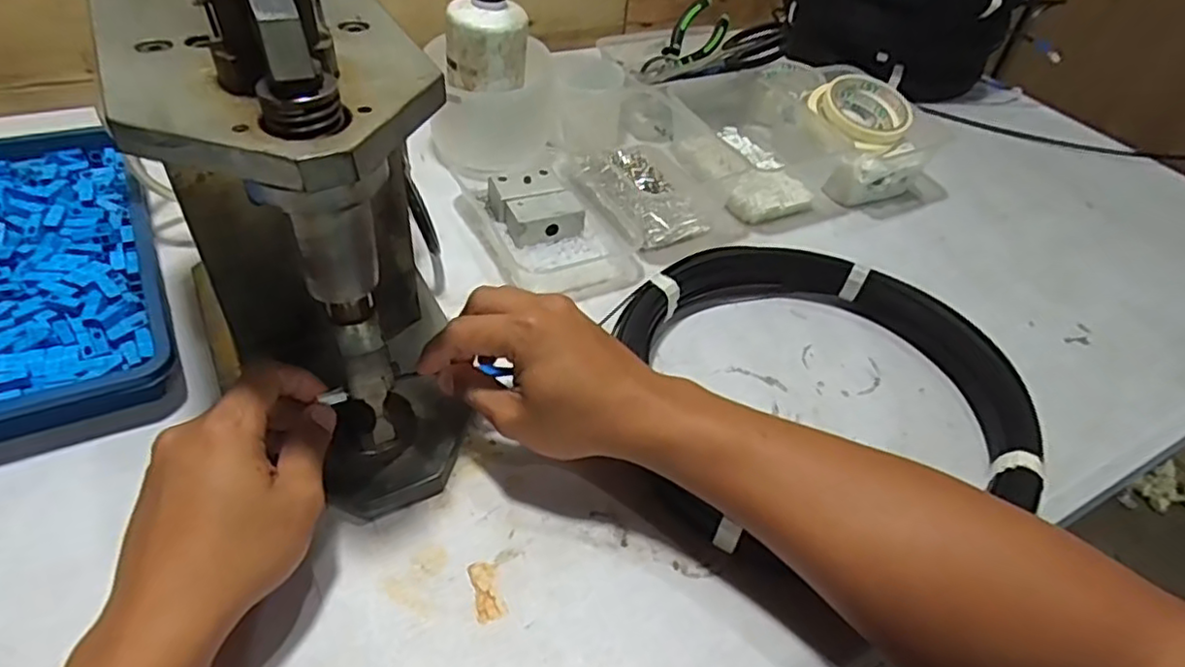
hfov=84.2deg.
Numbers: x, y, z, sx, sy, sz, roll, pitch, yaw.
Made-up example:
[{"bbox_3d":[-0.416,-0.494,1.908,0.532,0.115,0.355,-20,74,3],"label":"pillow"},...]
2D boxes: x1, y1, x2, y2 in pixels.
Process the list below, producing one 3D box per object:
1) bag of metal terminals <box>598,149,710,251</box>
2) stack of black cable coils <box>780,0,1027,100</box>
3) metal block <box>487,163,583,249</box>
[{"bbox_3d":[0.052,-0.141,0.642,0.082,0.024,0.140,-17,49,-24],"label":"bag of metal terminals"},{"bbox_3d":[0.411,-0.441,0.897,0.272,0.185,0.237,22,46,14],"label":"stack of black cable coils"},{"bbox_3d":[-0.052,-0.113,0.589,0.065,0.038,0.071,-16,49,-23],"label":"metal block"}]

